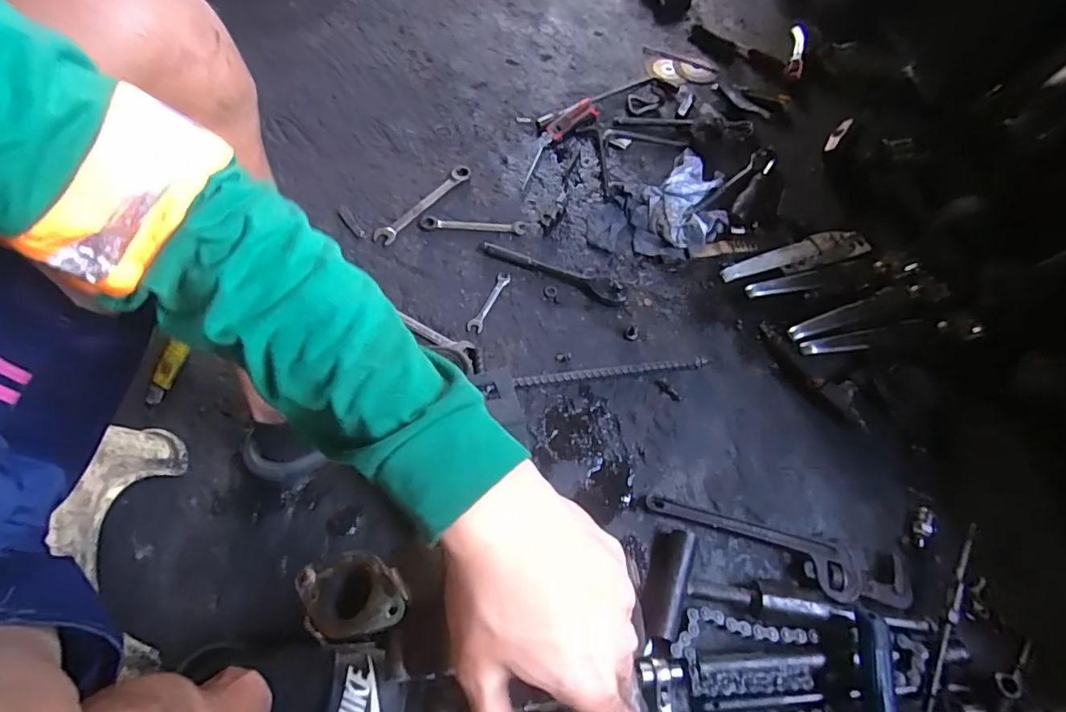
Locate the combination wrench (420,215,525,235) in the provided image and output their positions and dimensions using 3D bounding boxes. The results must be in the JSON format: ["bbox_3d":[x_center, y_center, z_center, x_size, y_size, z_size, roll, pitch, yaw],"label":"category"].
[{"bbox_3d":[-0.101,-0.221,0.890,0.170,0.010,0.030,2,61,-1],"label":"combination wrench"}]

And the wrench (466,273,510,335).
[{"bbox_3d":[-0.069,-0.085,0.824,0.024,0.011,0.115,23,63,11],"label":"wrench"}]

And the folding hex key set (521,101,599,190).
[{"bbox_3d":[0.043,-0.417,1.002,0.044,0.024,0.247,34,65,16],"label":"folding hex key set"}]

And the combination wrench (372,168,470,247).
[{"bbox_3d":[-0.187,-0.259,0.899,0.035,0.009,0.209,36,66,17],"label":"combination wrench"}]

